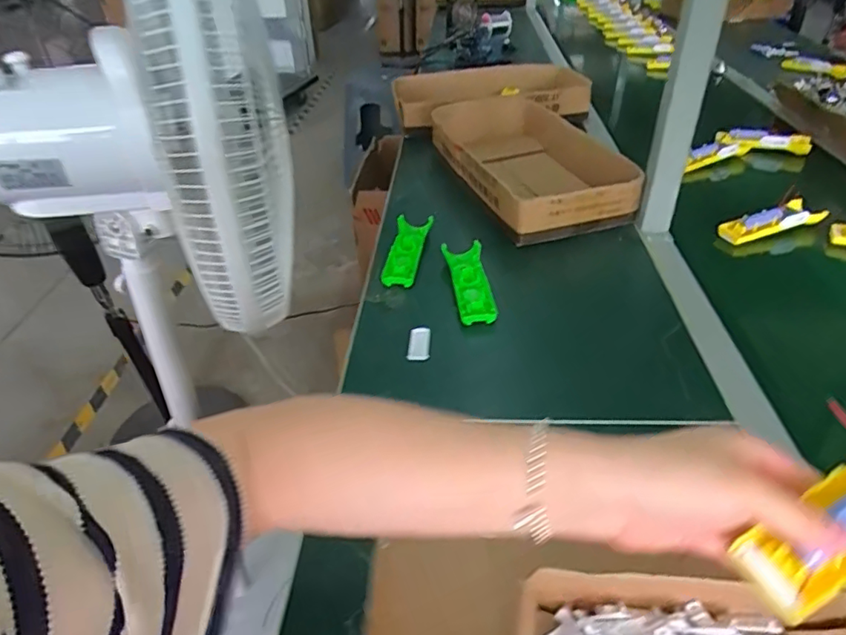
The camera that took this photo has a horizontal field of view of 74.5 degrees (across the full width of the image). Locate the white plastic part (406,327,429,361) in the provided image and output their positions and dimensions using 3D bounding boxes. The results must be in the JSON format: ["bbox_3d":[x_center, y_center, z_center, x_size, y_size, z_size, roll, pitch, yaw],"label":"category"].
[{"bbox_3d":[-0.005,0.031,0.655,0.024,0.011,0.049,0,38,4],"label":"white plastic part"}]

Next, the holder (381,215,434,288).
[{"bbox_3d":[-0.023,-0.100,0.806,0.049,0.021,0.157,4,38,8],"label":"holder"}]

